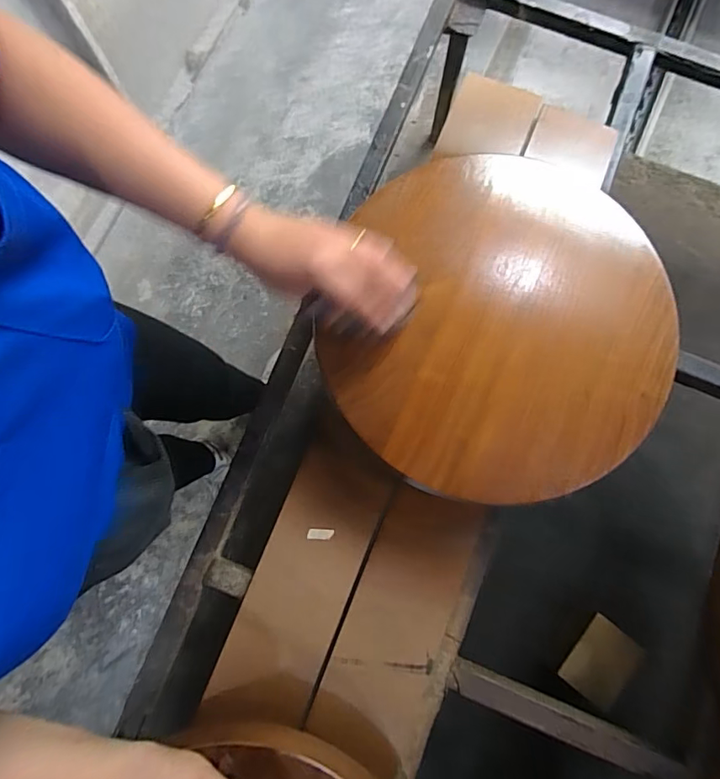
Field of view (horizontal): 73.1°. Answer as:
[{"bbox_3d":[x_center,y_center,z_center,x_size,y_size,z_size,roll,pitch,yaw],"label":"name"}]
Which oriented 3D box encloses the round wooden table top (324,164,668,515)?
[{"bbox_3d":[0.163,-0.077,0.557,0.375,0.027,0.399,0,77,0],"label":"round wooden table top"}]

